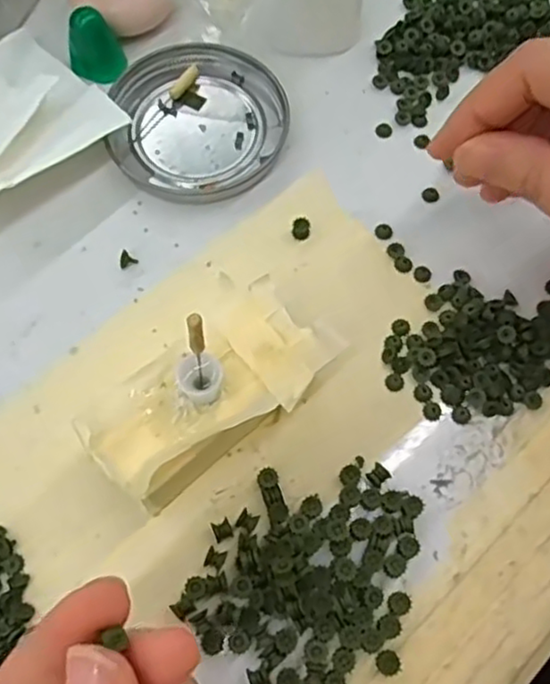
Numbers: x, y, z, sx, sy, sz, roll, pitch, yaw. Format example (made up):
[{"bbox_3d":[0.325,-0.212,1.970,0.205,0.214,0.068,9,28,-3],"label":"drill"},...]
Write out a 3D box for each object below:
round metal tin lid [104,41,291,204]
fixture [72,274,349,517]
[{"bbox_3d":[-0.034,-0.097,0.300,0.077,0.009,0.074,0,70,-1],"label":"round metal tin lid"},{"bbox_3d":[-0.022,0.020,0.241,0.046,0.038,0.083,43,74,15],"label":"fixture"}]

